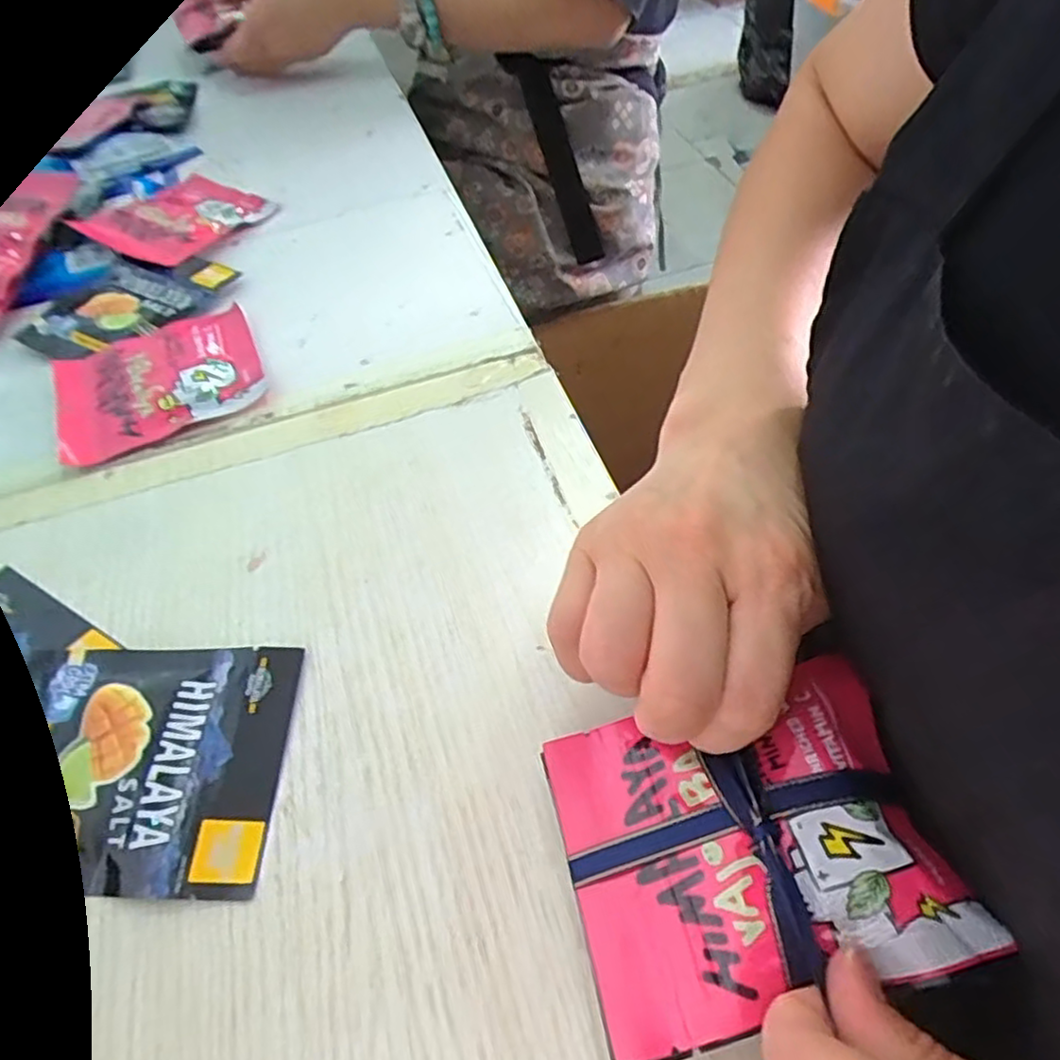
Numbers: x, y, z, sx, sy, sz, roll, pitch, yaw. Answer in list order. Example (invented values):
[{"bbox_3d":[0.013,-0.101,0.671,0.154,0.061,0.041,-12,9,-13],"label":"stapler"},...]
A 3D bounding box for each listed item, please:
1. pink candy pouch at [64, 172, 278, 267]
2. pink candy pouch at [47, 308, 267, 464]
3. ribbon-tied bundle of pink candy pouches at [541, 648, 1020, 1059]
[{"bbox_3d":[-0.251,-0.225,0.486,0.110,0.017,0.104,24,59,21],"label":"pink candy pouch"},{"bbox_3d":[-0.205,-0.084,0.382,0.107,0.010,0.093,-24,55,-12],"label":"pink candy pouch"},{"bbox_3d":[0.062,0.089,0.202,0.102,0.027,0.088,-13,53,-4],"label":"ribbon-tied bundle of pink candy pouches"}]

